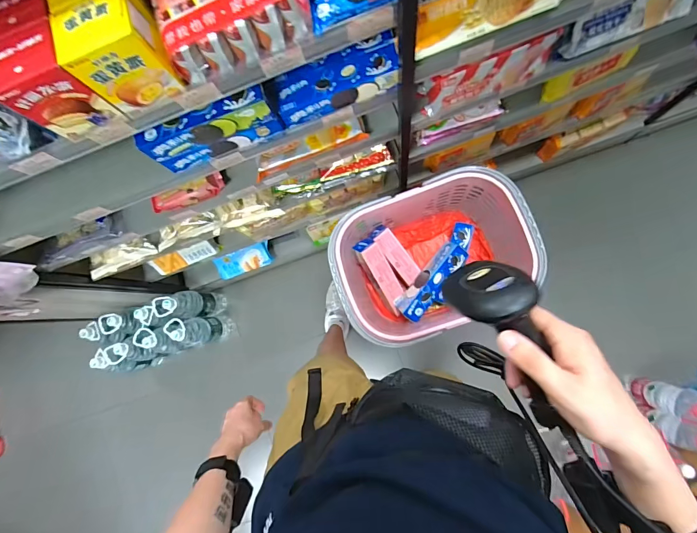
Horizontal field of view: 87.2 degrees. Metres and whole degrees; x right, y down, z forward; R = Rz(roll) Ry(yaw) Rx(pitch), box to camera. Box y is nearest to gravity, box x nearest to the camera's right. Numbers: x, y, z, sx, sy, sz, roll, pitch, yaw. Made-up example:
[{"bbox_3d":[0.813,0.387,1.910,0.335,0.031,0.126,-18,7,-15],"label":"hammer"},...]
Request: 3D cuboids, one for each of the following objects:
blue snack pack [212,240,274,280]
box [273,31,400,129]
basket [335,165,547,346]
[{"bbox_3d":[-0.385,-0.019,1.344,0.203,0.116,0.028,-17,40,1],"label":"blue snack pack"},{"bbox_3d":[-0.018,-0.305,0.600,0.201,0.039,0.074,-18,82,5],"label":"box"},{"bbox_3d":[0.189,-0.015,0.873,0.414,0.237,0.310,-19,82,5],"label":"basket"}]

